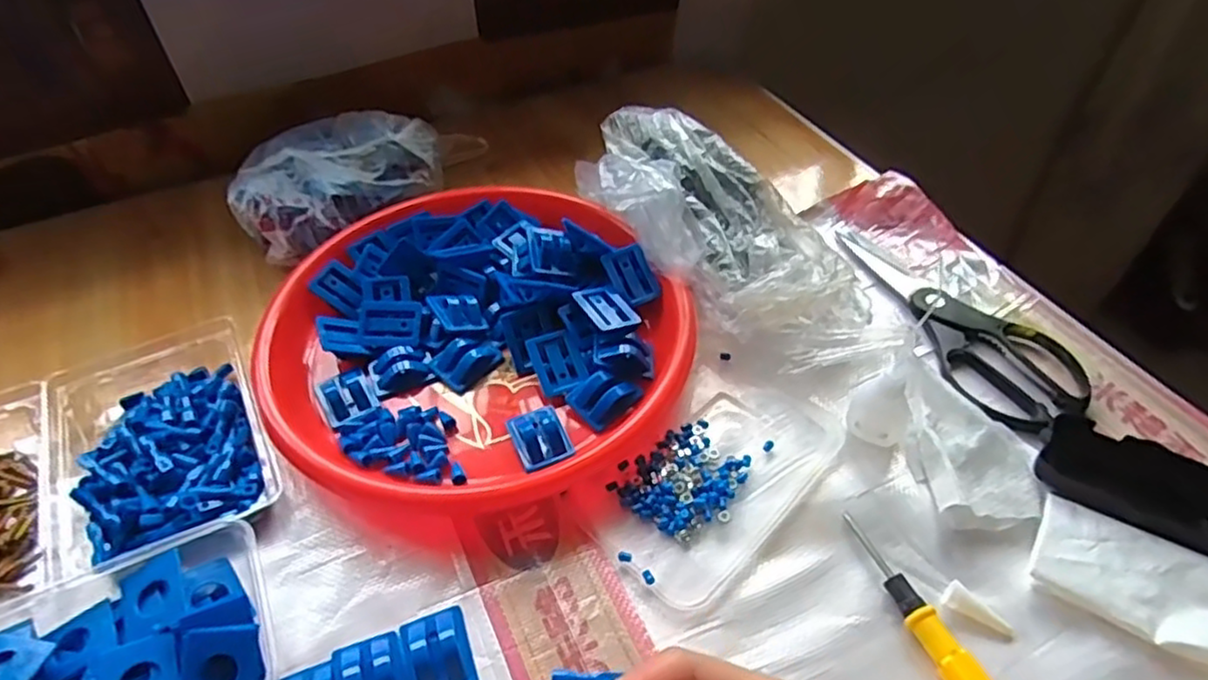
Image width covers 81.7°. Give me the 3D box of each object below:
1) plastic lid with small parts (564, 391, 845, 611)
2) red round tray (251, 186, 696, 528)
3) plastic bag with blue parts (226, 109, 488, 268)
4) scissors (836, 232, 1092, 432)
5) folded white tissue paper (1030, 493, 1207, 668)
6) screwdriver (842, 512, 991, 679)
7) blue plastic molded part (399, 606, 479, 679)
[{"bbox_3d":[0.071,0.083,0.435,0.164,0.009,0.097,-33,54,-26],"label":"plastic lid with small parts"},{"bbox_3d":[-0.095,-0.012,0.499,0.278,0.047,0.272,-1,47,1],"label":"red round tray"},{"bbox_3d":[-0.209,-0.148,0.621,0.225,0.065,0.110,-34,55,-26],"label":"plastic bag with blue parts"},{"bbox_3d":[0.261,-0.021,0.518,0.091,0.012,0.210,-16,49,-13],"label":"scissors"},{"bbox_3d":[0.294,0.133,0.376,0.112,0.020,0.060,23,52,21],"label":"folded white tissue paper"},{"bbox_3d":[0.169,0.148,0.361,0.015,0.019,0.137,-16,49,-13],"label":"screwdriver"},{"bbox_3d":[-0.087,0.162,0.363,0.033,0.014,0.044,-17,49,-14],"label":"blue plastic molded part"}]

